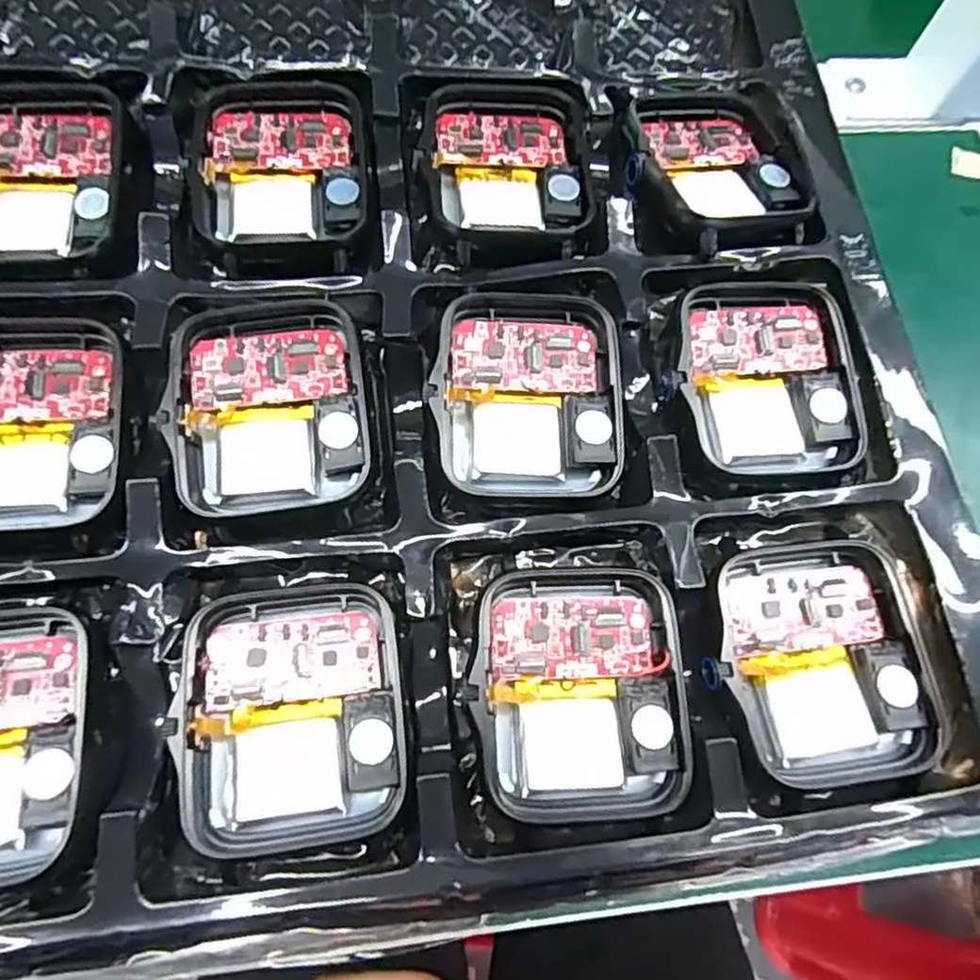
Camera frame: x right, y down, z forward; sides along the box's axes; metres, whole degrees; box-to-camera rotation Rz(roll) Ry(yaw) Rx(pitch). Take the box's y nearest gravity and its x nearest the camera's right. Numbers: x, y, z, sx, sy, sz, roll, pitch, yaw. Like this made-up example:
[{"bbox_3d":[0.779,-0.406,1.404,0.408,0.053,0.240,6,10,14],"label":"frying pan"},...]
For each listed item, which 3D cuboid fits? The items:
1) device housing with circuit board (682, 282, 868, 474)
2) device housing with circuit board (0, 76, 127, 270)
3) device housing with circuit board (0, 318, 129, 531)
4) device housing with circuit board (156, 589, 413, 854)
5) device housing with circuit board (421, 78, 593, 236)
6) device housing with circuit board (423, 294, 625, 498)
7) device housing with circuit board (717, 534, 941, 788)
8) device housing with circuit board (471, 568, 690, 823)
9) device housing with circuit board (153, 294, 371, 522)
[{"bbox_3d":[0.058,-0.024,0.142,0.037,0.011,0.041,-1,69,-4],"label":"device housing with circuit board"},{"bbox_3d":[-0.097,-0.069,0.144,0.037,0.009,0.045,-1,69,-4],"label":"device housing with circuit board"},{"bbox_3d":[-0.089,-0.014,0.128,0.037,0.009,0.042,-3,69,-4],"label":"device housing with circuit board"},{"bbox_3d":[-0.034,0.038,0.117,0.037,0.008,0.043,-6,69,-5],"label":"device housing with circuit board"},{"bbox_3d":[0.004,-0.076,0.154,0.037,0.007,0.042,-2,69,-4],"label":"device housing with circuit board"},{"bbox_3d":[0.008,-0.020,0.137,0.037,0.013,0.041,2,69,-2],"label":"device housing with circuit board"},{"bbox_3d":[0.062,0.031,0.125,0.037,0.007,0.042,-2,69,-4],"label":"device housing with circuit board"},{"bbox_3d":[0.016,0.036,0.121,0.036,0.009,0.042,-1,69,-3],"label":"device housing with circuit board"},{"bbox_3d":[-0.043,-0.018,0.133,0.037,0.008,0.044,-5,69,-5],"label":"device housing with circuit board"}]

